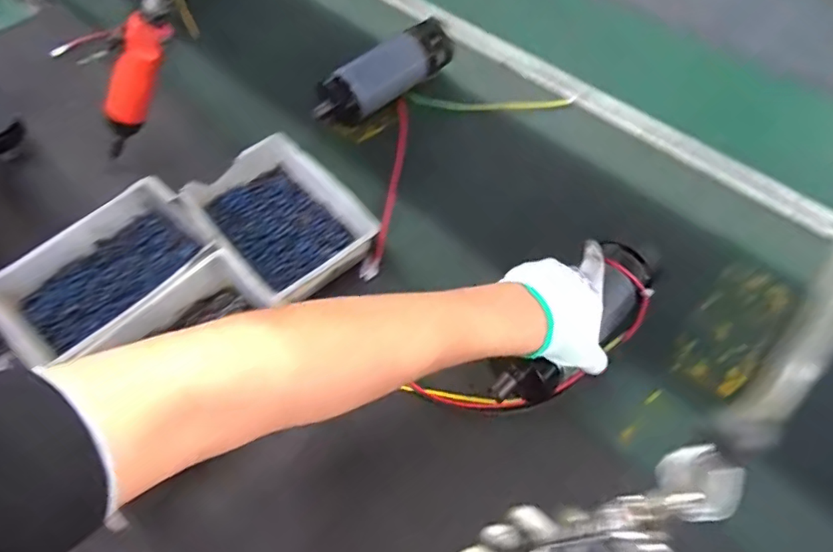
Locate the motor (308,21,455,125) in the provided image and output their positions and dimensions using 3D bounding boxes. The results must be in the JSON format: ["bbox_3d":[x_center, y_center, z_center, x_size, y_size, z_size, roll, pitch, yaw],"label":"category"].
[{"bbox_3d":[-0.051,-0.292,0.750,0.073,0.069,0.251,40,65,21],"label":"motor"}]

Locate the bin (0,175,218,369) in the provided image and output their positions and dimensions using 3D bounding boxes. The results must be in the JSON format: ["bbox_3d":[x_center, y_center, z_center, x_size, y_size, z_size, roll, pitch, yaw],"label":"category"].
[{"bbox_3d":[-0.325,0.000,0.556,0.149,0.053,0.207,40,65,21],"label":"bin"}]

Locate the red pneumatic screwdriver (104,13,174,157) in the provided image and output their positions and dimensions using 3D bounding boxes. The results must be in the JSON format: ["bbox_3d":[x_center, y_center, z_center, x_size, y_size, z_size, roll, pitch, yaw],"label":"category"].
[{"bbox_3d":[-0.331,-0.206,0.608,0.042,0.211,0.034,11,50,-34],"label":"red pneumatic screwdriver"}]

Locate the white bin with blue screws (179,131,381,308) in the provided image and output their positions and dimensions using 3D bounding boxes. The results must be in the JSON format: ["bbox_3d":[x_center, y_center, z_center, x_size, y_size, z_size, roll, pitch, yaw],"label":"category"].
[{"bbox_3d":[-0.153,-0.067,0.600,0.148,0.048,0.207,-37,66,-22],"label":"white bin with blue screws"}]

